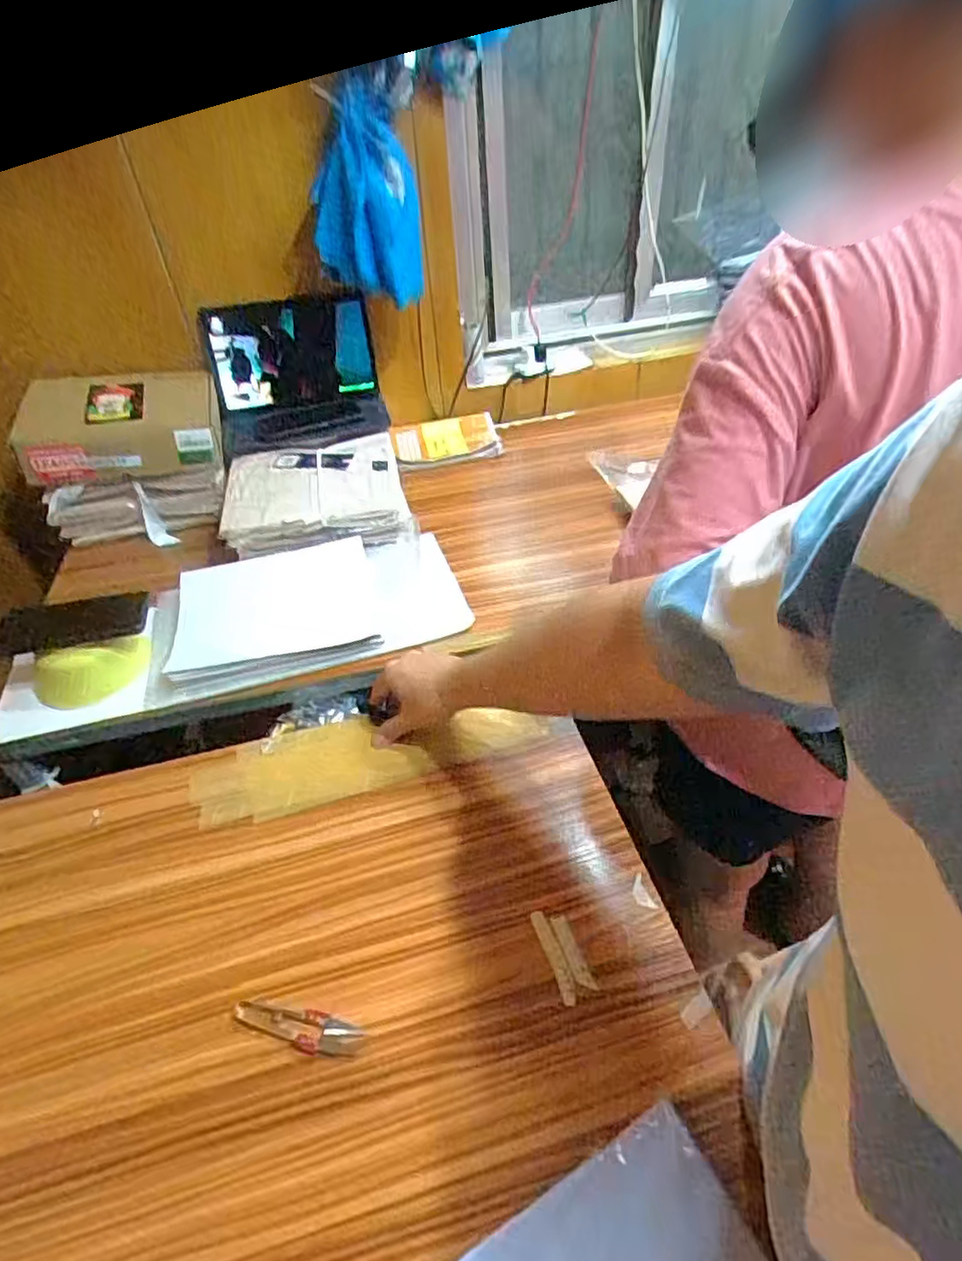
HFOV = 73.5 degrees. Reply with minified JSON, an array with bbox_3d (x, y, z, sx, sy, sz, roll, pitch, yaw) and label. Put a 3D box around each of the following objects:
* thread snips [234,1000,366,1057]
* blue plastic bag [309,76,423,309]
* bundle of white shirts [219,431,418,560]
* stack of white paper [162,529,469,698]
[{"bbox_3d":[-0.143,0.307,0.500,0.103,0.005,0.028,8,43,13],"label":"thread snips"},{"bbox_3d":[-0.161,-0.594,0.904,0.140,0.247,0.066,-14,43,-10],"label":"blue plastic bag"},{"bbox_3d":[-0.248,-0.195,0.987,0.264,0.100,0.184,-12,43,-9],"label":"bundle of white shirts"},{"bbox_3d":[-0.213,-0.038,0.865,0.373,0.034,0.224,-13,43,-9],"label":"stack of white paper"}]

